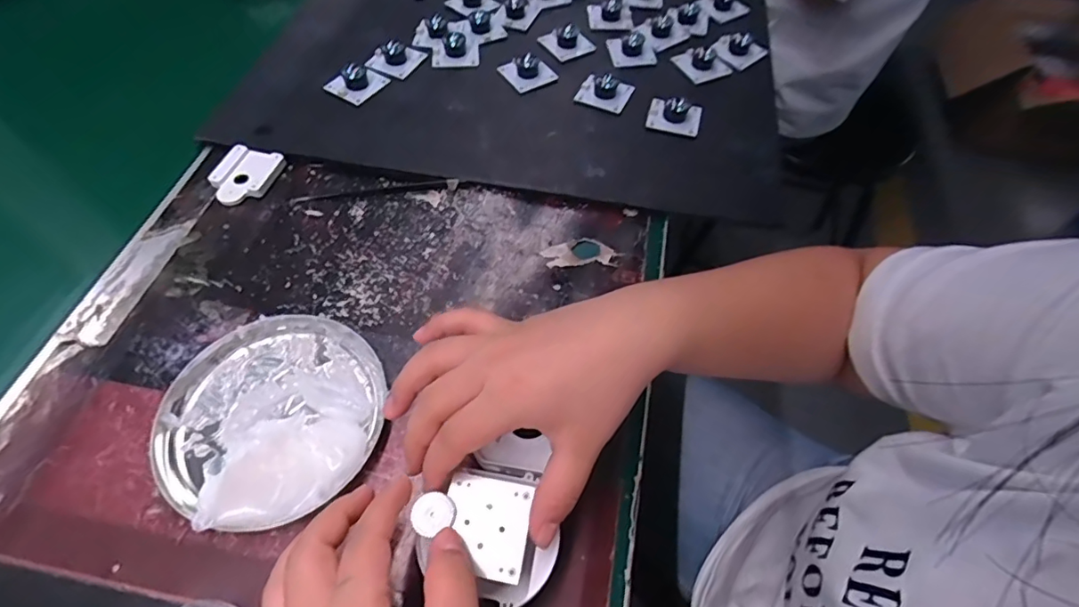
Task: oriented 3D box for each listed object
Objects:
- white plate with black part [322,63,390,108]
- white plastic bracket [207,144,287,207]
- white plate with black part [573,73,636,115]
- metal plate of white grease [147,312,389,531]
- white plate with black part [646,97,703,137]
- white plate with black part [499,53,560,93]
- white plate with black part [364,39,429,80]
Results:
[{"bbox_3d":[-0.165,-0.204,0.471,0.040,0.019,0.046,29,61,16],"label":"white plate with black part"},{"bbox_3d":[-0.234,-0.101,0.416,0.047,0.011,0.054,10,57,5],"label":"white plastic bracket"},{"bbox_3d":[0.058,-0.192,0.470,0.046,0.019,0.035,25,60,14],"label":"white plate with black part"},{"bbox_3d":[-0.160,0.061,0.308,0.127,0.027,0.126,1,57,-1],"label":"metal plate of white grease"},{"bbox_3d":[0.118,-0.165,0.455,0.044,0.020,0.031,14,58,7],"label":"white plate with black part"},{"bbox_3d":[-0.011,-0.219,0.488,0.040,0.018,0.039,-28,62,-18],"label":"white plate with black part"},{"bbox_3d":[-0.136,-0.237,0.491,0.043,0.022,0.044,19,59,10],"label":"white plate with black part"}]

